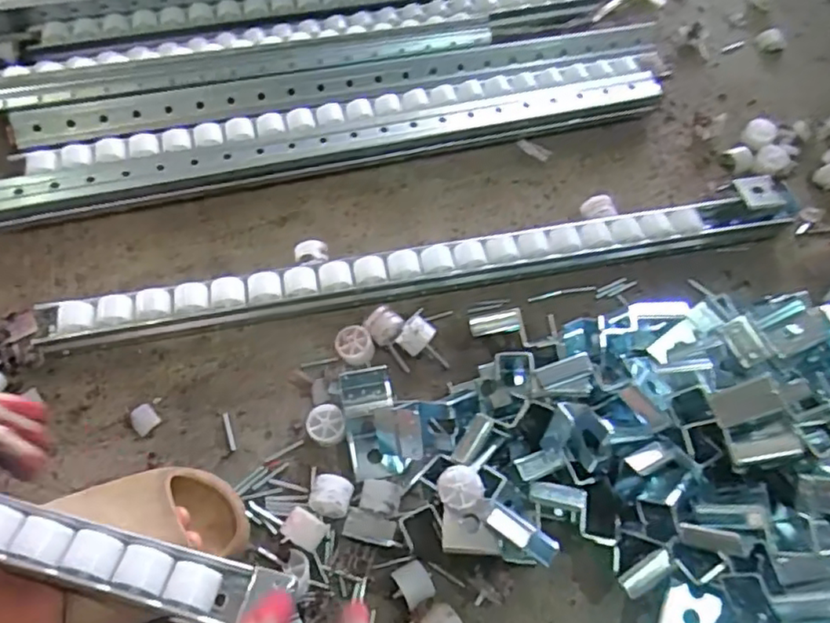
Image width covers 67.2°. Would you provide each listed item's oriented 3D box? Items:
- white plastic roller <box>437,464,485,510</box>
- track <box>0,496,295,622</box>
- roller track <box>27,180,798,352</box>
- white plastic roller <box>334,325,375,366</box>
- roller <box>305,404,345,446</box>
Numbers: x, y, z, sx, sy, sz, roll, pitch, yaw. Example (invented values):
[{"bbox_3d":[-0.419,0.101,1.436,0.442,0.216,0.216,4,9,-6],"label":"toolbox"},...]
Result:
[{"bbox_3d":[0.038,0.149,0.520,0.036,0.037,0.036,2,61,-4],"label":"white plastic roller"},{"bbox_3d":[-0.217,0.176,0.436,0.248,0.038,0.046,18,60,-7],"label":"track"},{"bbox_3d":[0.036,-0.052,0.669,0.834,0.043,0.057,-10,61,-9],"label":"roller track"},{"bbox_3d":[-0.060,0.037,0.626,0.033,0.028,0.036,1,60,-1],"label":"white plastic roller"},{"bbox_3d":[-0.084,0.107,0.585,0.034,0.023,0.036,1,60,-1],"label":"roller"}]

